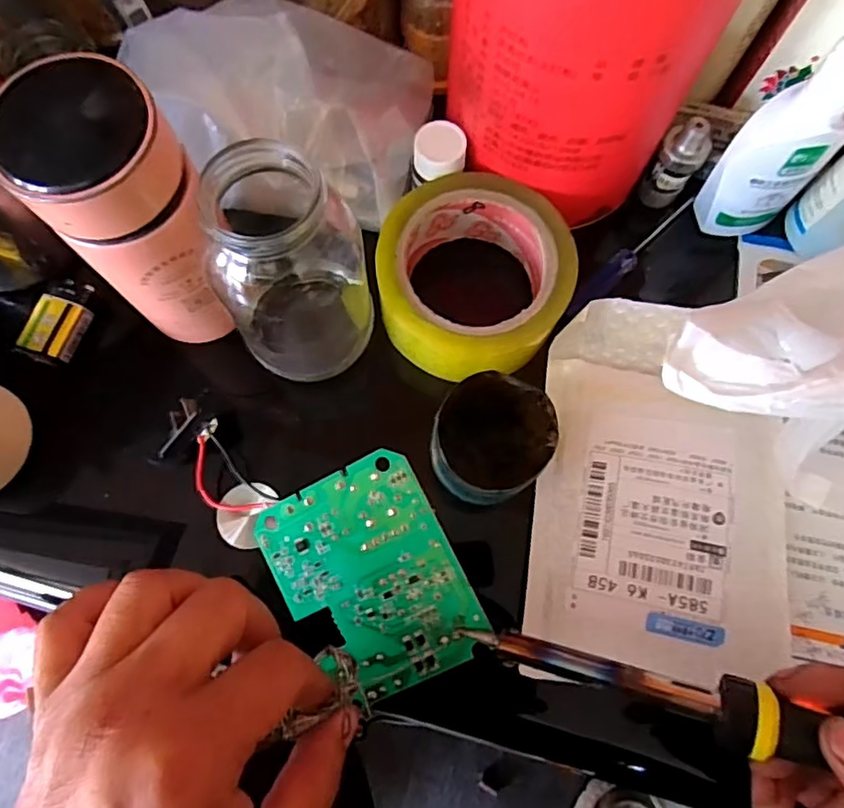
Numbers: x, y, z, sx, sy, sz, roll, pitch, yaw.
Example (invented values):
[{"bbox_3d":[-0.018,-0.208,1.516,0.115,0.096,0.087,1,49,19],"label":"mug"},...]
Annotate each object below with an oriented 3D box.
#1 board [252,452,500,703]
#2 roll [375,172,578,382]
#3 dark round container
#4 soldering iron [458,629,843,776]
[{"bbox_3d":[-0.024,0.080,0.267,0.081,0.004,0.098,-28,84,9],"label":"board"},{"bbox_3d":[0.028,-0.068,0.320,0.101,0.037,0.108,0,73,-1],"label":"roll"},{"bbox_3d":[0.034,0.019,0.292,0.055,0.046,0.057,0,73,-1],"label":"dark round container"},{"bbox_3d":[0.127,0.116,0.210,0.224,0.017,0.023,9,72,21],"label":"soldering iron"}]

